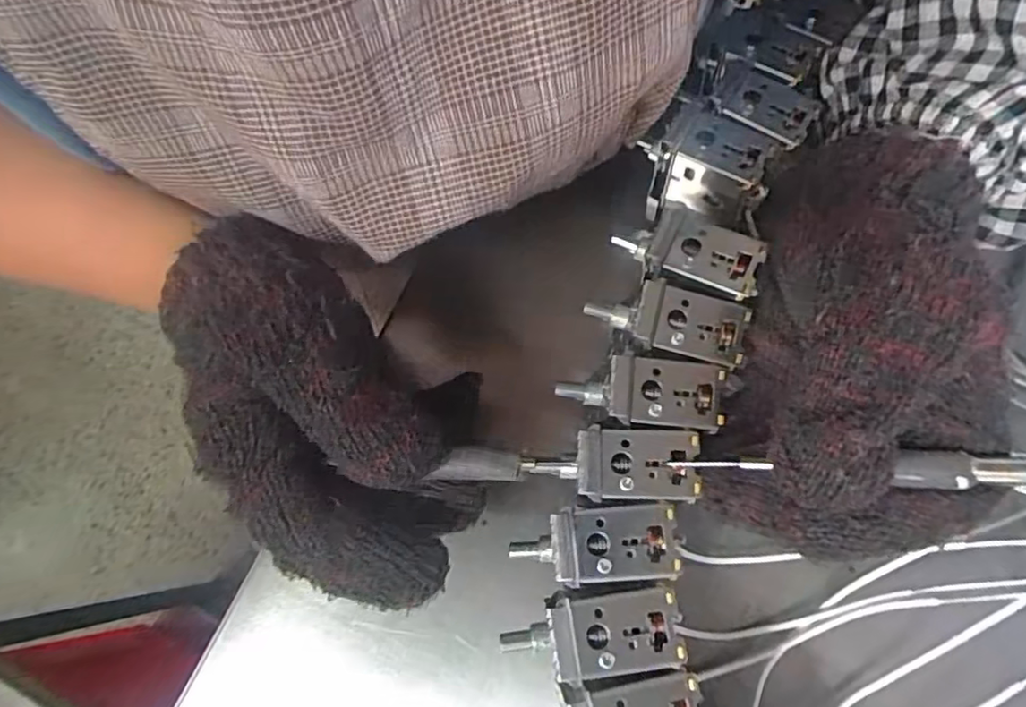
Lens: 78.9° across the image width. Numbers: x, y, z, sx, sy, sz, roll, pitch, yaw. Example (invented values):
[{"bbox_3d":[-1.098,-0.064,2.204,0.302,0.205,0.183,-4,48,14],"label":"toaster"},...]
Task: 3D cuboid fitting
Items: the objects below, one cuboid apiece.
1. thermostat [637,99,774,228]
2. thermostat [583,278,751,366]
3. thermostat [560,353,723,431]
[{"bbox_3d":[0.074,-0.072,0.246,0.043,0.038,0.025,29,78,9],"label":"thermostat"},{"bbox_3d":[0.052,-0.010,0.217,0.051,0.024,0.022,16,77,6],"label":"thermostat"},{"bbox_3d":[0.042,0.013,0.207,0.052,0.016,0.022,4,76,3],"label":"thermostat"}]

